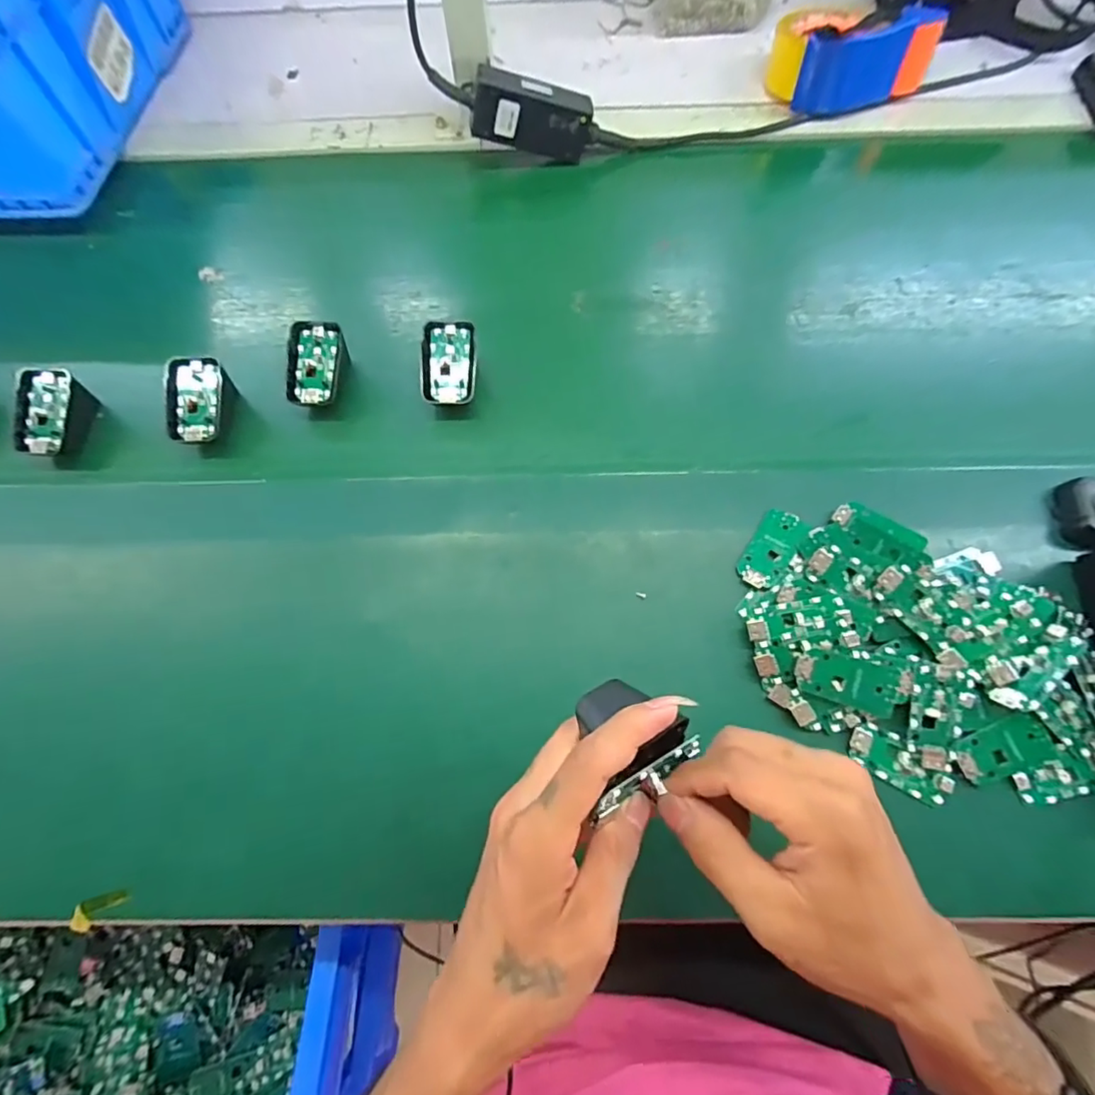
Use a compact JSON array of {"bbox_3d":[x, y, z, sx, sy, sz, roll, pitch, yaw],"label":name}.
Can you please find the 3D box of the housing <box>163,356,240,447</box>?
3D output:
[{"bbox_3d":[-0.284,-0.113,0.441,0.043,0.049,0.067,4,67,2],"label":"housing"}]

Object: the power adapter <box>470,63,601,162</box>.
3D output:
[{"bbox_3d":[-0.011,-0.424,0.529,0.123,0.051,0.035,2,71,-18],"label":"power adapter"}]

